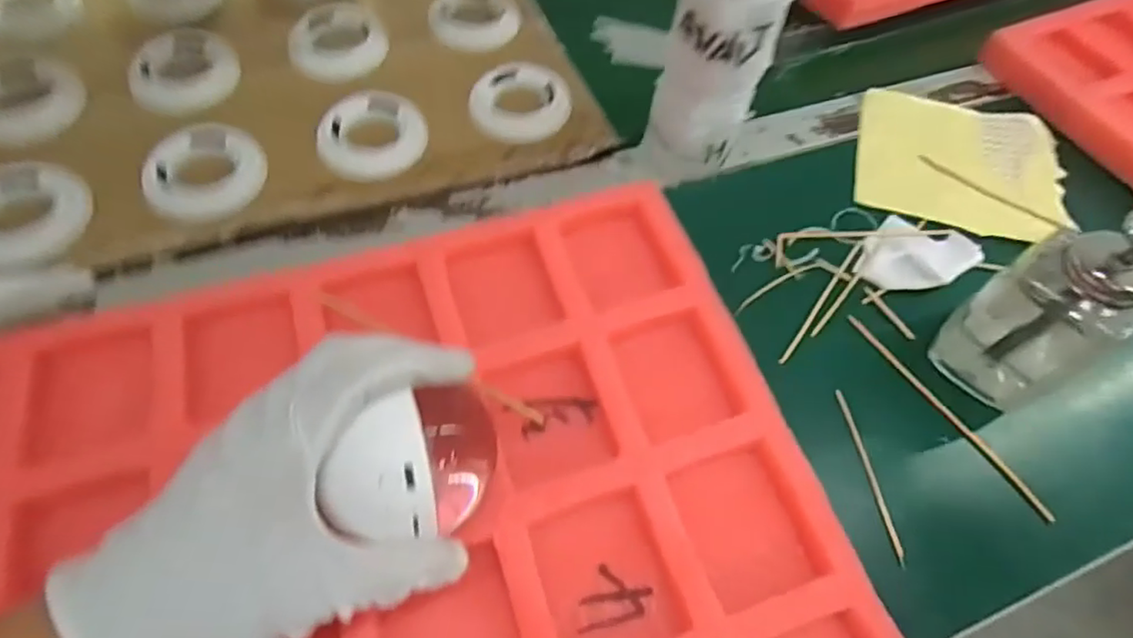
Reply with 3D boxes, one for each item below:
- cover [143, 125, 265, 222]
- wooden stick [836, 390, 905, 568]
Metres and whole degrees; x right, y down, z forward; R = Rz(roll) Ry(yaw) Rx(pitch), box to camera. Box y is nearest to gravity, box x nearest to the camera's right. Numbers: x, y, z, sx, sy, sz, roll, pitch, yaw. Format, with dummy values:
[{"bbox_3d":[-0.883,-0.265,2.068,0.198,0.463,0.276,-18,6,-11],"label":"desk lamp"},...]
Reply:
[{"bbox_3d":[-0.228,-0.093,0.381,0.069,0.018,0.060,-28,63,-19],"label":"cover"},{"bbox_3d":[0.161,0.082,0.323,0.004,0.004,0.093,-5,58,-6],"label":"wooden stick"}]

